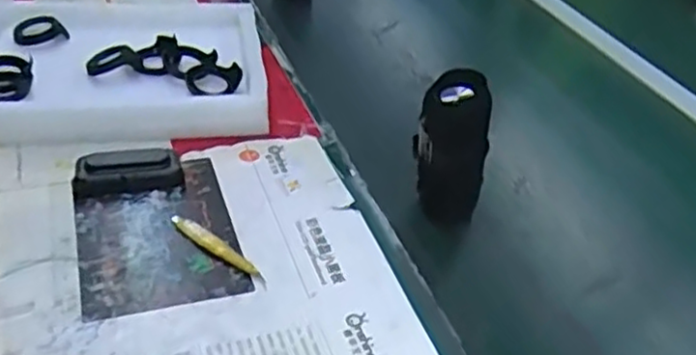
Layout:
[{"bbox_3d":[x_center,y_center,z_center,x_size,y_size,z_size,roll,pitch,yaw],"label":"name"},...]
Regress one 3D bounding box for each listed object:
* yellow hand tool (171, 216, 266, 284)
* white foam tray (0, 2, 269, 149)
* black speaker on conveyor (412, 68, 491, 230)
[{"bbox_3d":[-0.125,0.065,0.677,0.119,0.014,0.018,32,42,31],"label":"yellow hand tool"},{"bbox_3d":[-0.290,-0.158,0.906,0.345,0.048,0.318,-1,36,-11],"label":"white foam tray"},{"bbox_3d":[0.102,-0.029,0.726,0.065,0.150,0.053,-6,37,-17],"label":"black speaker on conveyor"}]

